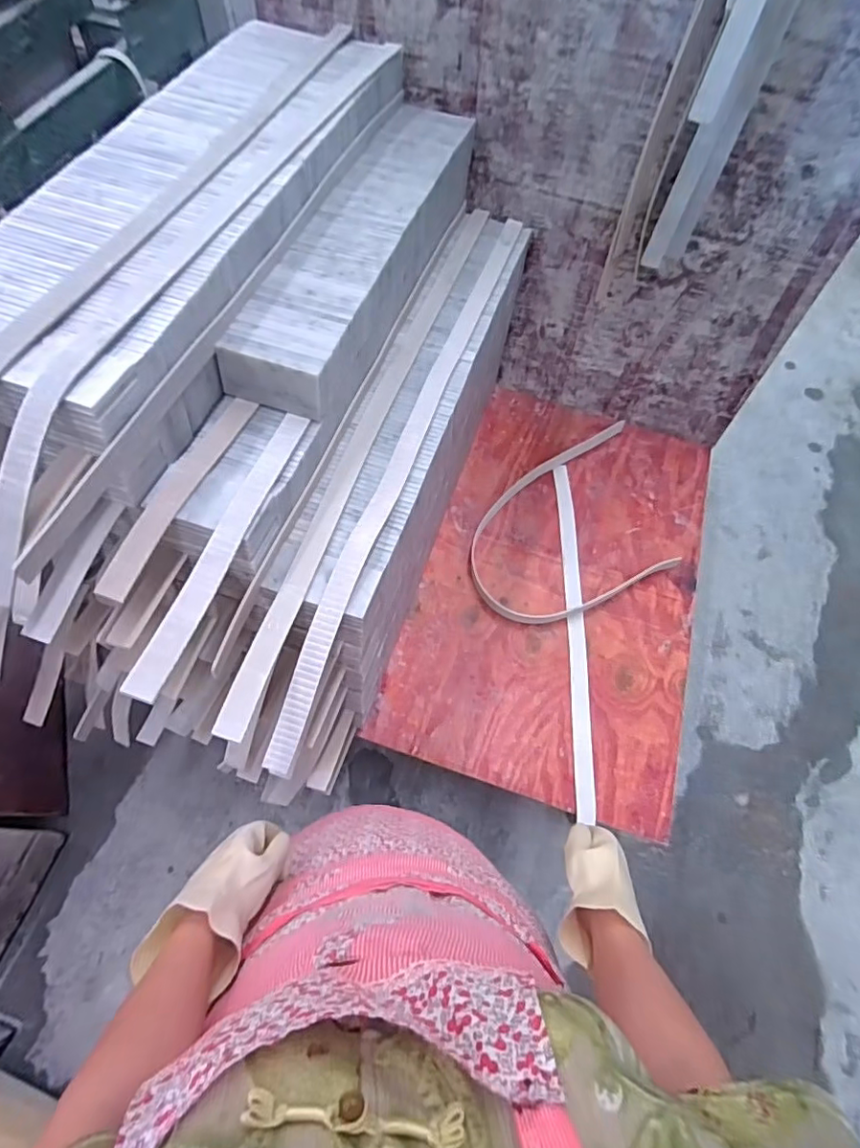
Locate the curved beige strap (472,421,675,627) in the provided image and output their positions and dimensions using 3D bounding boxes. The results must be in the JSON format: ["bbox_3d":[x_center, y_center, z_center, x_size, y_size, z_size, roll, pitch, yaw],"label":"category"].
[{"bbox_3d":[0.335,-0.121,1.298,0.576,0.058,0.407,-24,63,-12],"label":"curved beige strap"}]

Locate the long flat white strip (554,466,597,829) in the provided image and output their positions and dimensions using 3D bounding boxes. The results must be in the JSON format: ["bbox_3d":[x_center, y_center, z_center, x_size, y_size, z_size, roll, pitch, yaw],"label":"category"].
[{"bbox_3d":[0.312,0.096,1.187,0.040,0.010,0.798,1,63,4],"label":"long flat white strip"}]

